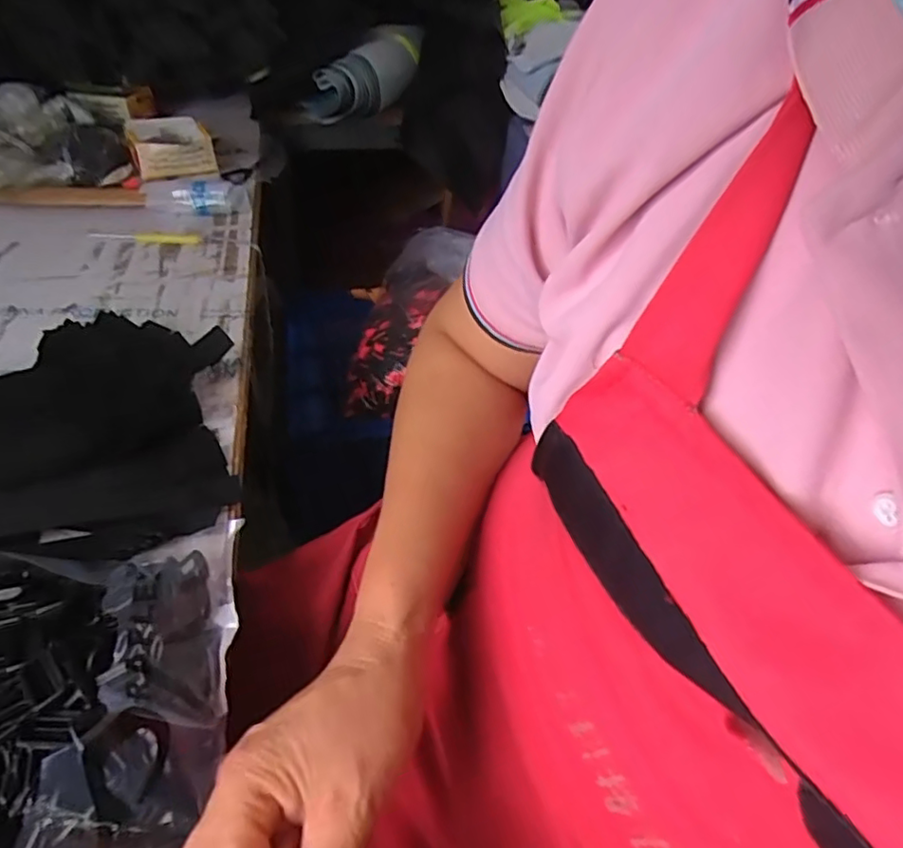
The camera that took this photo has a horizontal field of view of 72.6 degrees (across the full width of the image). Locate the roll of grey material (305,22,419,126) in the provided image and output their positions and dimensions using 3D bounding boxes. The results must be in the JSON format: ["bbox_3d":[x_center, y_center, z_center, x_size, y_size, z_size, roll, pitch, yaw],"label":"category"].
[{"bbox_3d":[-0.135,-0.634,1.109,0.084,0.095,0.335,20,46,16],"label":"roll of grey material"}]

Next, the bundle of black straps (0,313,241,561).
[{"bbox_3d":[-0.394,-0.005,0.440,0.432,0.060,0.246,-6,45,-11],"label":"bundle of black straps"}]

